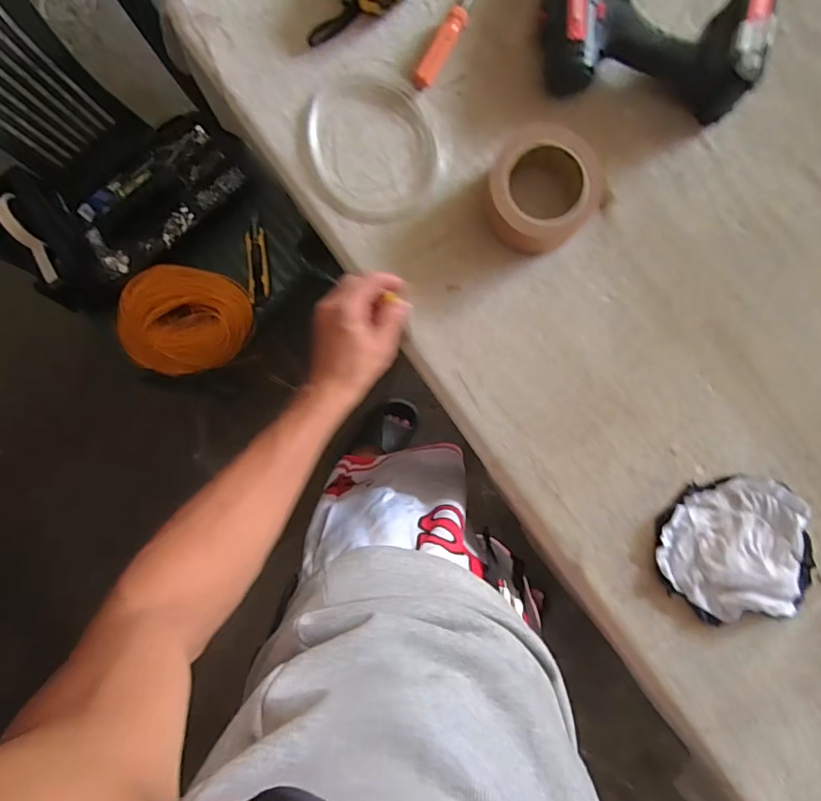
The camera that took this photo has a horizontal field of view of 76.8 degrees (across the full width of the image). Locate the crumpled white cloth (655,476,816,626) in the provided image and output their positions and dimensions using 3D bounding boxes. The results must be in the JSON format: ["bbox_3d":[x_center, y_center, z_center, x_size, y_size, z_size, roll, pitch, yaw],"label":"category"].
[{"bbox_3d":[0.336,0.154,0.533,0.154,0.019,0.137,-13,91,0],"label":"crumpled white cloth"}]

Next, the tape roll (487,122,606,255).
[{"bbox_3d":[0.132,-0.213,0.526,0.115,0.051,0.113,0,91,0],"label":"tape roll"}]

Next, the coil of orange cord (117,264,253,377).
[{"bbox_3d":[-0.375,-0.132,0.852,0.198,0.060,0.175,18,89,1],"label":"coil of orange cord"}]

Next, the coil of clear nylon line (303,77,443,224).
[{"bbox_3d":[-0.041,-0.265,0.549,0.135,0.010,0.153,-22,91,1],"label":"coil of clear nylon line"}]

